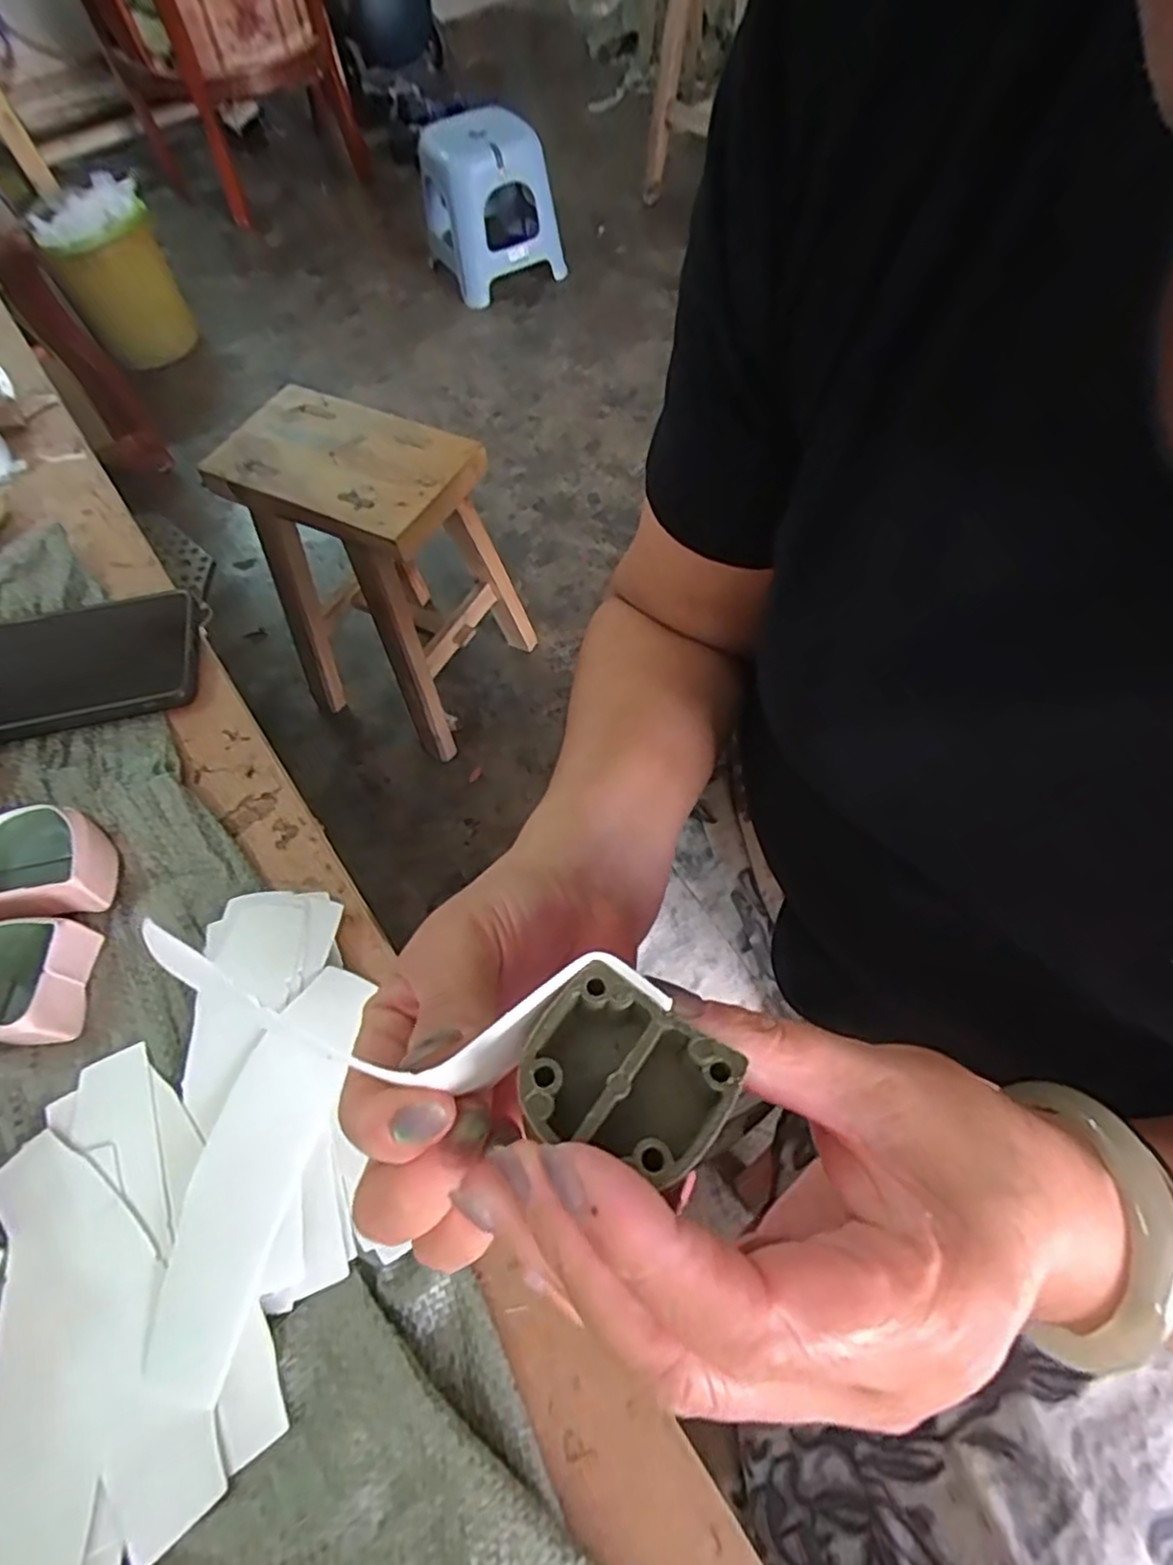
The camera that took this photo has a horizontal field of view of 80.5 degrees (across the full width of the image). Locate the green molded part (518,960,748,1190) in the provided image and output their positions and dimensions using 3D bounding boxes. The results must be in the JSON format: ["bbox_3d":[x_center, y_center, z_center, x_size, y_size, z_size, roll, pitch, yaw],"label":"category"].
[{"bbox_3d":[0.008,0.066,0.155,0.043,0.018,0.036,31,66,20],"label":"green molded part"}]

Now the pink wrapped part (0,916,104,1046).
[{"bbox_3d":[-0.229,0.080,0.277,0.041,0.029,0.046,-8,59,-1],"label":"pink wrapped part"}]

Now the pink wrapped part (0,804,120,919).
[{"bbox_3d":[-0.238,0.033,0.302,0.047,0.028,0.042,-15,59,-5],"label":"pink wrapped part"}]

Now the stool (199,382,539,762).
[{"bbox_3d":[-0.295,-0.308,1.038,0.306,0.421,0.268,23,65,15],"label":"stool"}]

